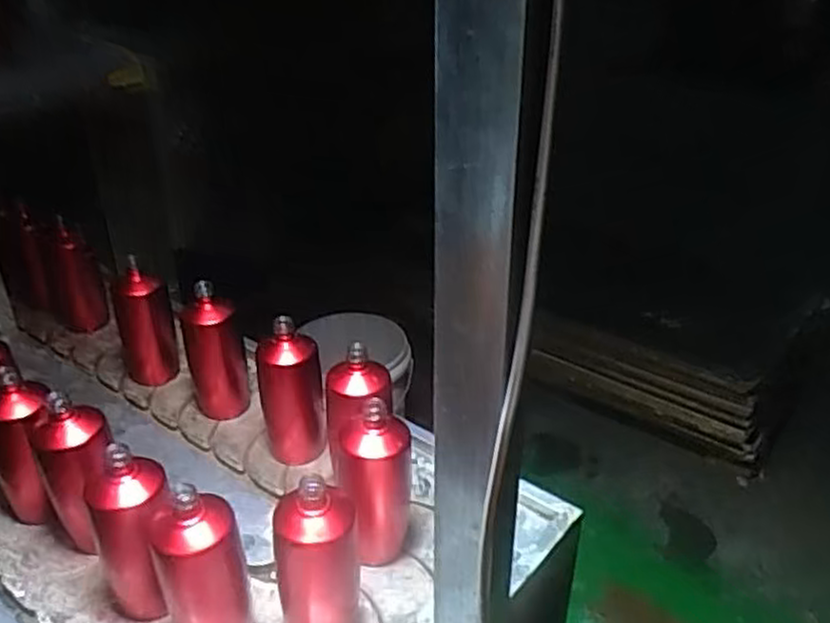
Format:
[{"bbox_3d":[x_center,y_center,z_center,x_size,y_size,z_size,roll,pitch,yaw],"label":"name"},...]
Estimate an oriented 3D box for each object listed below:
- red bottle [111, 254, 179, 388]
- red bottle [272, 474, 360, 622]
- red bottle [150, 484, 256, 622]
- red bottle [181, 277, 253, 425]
[{"bbox_3d":[-0.426,0.015,1.168,0.089,0.222,0.073,-18,42,-18],"label":"red bottle"},{"bbox_3d":[-0.096,0.262,0.756,0.081,0.206,0.078,-1,39,1],"label":"red bottle"},{"bbox_3d":[-0.210,0.258,0.740,0.083,0.189,0.089,-1,39,1],"label":"red bottle"},{"bbox_3d":[-0.300,0.049,1.103,0.085,0.230,0.093,-13,41,-13],"label":"red bottle"}]

